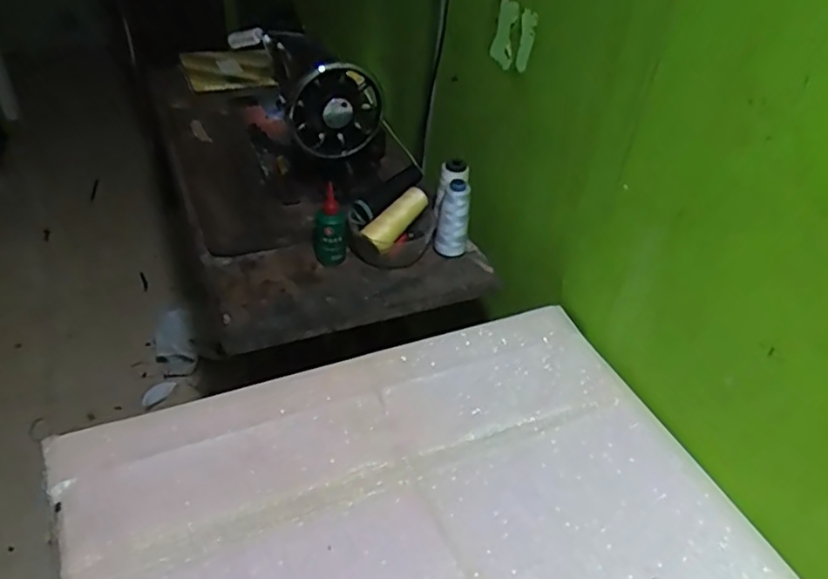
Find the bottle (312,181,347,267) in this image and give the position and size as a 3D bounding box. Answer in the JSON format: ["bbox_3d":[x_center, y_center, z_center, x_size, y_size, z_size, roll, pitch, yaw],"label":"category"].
[{"bbox_3d":[-0.116,-0.084,0.869,0.042,0.118,0.032,-22,46,-29],"label":"bottle"}]

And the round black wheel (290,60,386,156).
[{"bbox_3d":[-0.105,-0.247,0.888,0.132,0.135,0.035,-9,42,-17],"label":"round black wheel"}]

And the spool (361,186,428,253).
[{"bbox_3d":[-0.025,-0.101,0.893,0.104,0.037,0.034,-45,56,-11],"label":"spool"}]

